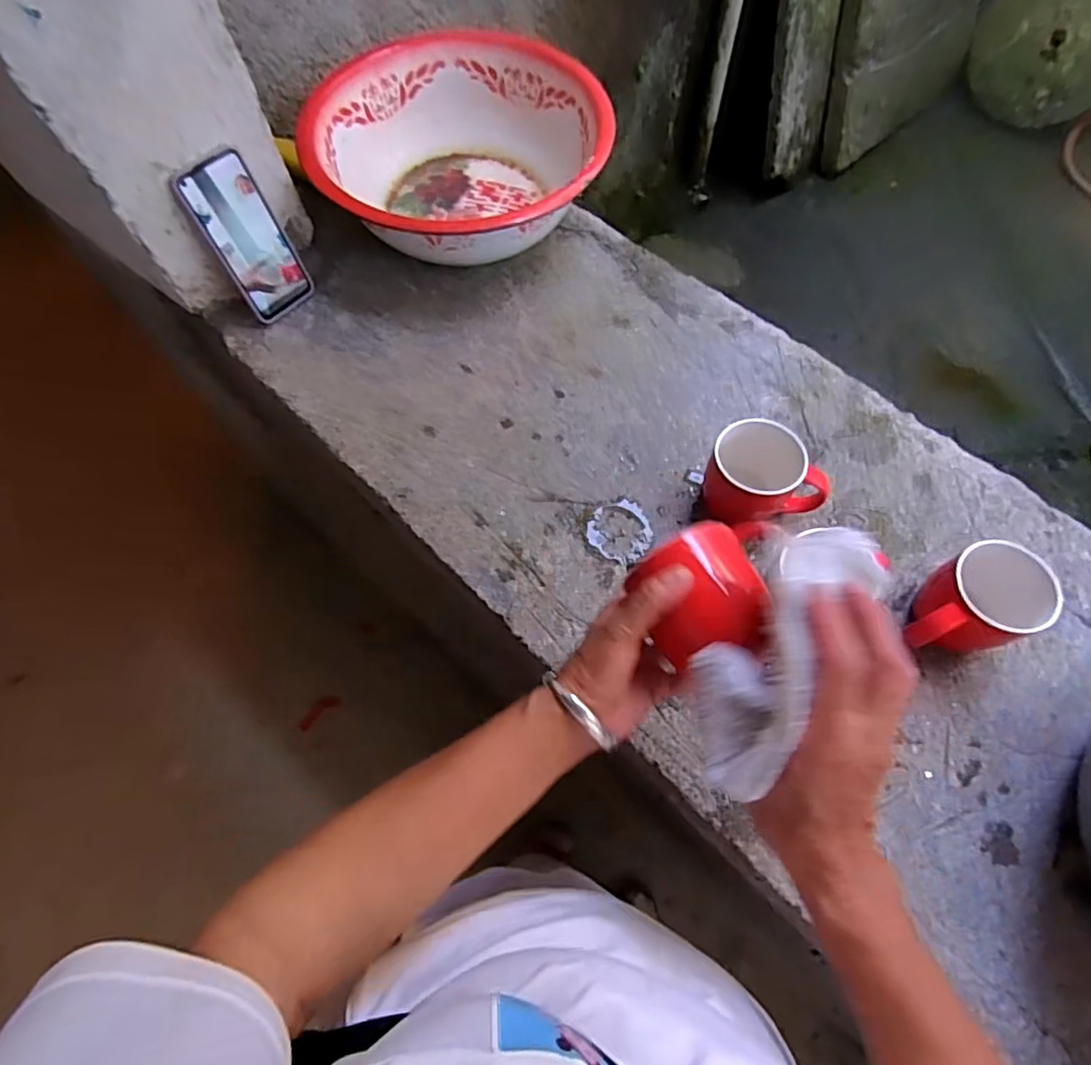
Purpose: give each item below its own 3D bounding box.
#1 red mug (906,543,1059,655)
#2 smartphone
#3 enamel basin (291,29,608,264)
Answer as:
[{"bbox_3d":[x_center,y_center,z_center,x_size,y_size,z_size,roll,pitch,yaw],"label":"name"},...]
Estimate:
[{"bbox_3d":[0.351,0.062,0.518,0.097,0.095,0.074,-16,69,-6],"label":"red mug"},{"bbox_3d":[-0.317,-0.309,0.656,0.074,0.166,0.013,-42,56,-16],"label":"smartphone"},{"bbox_3d":[-0.103,-0.460,0.749,0.336,0.110,0.318,0,68,0],"label":"enamel basin"}]

